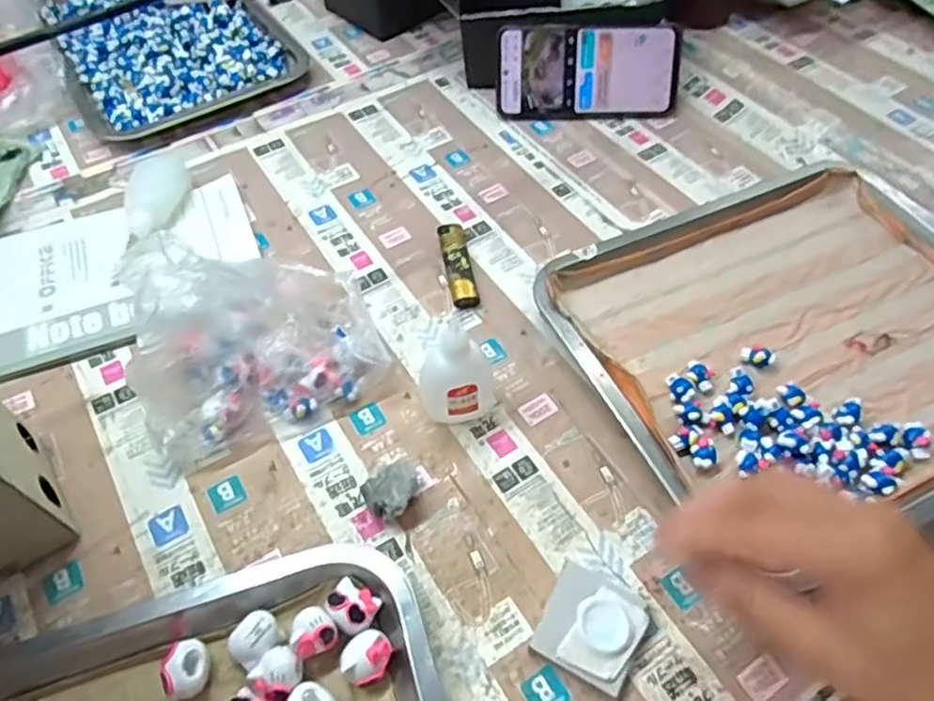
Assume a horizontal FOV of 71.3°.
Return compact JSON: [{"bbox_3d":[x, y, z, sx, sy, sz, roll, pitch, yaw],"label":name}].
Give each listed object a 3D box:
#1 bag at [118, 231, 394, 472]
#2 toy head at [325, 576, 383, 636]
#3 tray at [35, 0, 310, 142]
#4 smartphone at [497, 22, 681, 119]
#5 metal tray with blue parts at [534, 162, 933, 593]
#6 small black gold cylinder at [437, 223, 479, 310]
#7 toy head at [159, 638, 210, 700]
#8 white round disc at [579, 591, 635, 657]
[{"bbox_3d":[-0.136,-0.013,0.410,0.149,0.102,0.104,-20,57,-13],"label":"bag"},{"bbox_3d":[-0.059,0.132,0.334,0.025,0.015,0.023,23,58,16],"label":"toy head"},{"bbox_3d":[-0.317,-0.329,0.677,0.209,0.034,0.286,-30,60,-19],"label":"tray"},{"bbox_3d":[0.112,-0.256,0.600,0.164,0.079,0.004,0,23,1],"label":"smartphone"},{"bbox_3d":[0.232,-0.011,0.447,0.307,0.025,0.263,-23,58,-15],"label":"metal tray with blue parts"},{"bbox_3d":[-0.007,-0.067,0.500,0.021,0.015,0.084,-9,55,-6],"label":"small black gold cylinder"},{"bbox_3d":[-0.137,0.157,0.320,0.019,0.020,0.027,-13,56,-8],"label":"toy head"},{"bbox_3d":[0.071,0.141,0.335,0.026,0.004,0.029,-21,57,-14],"label":"white round disc"}]

